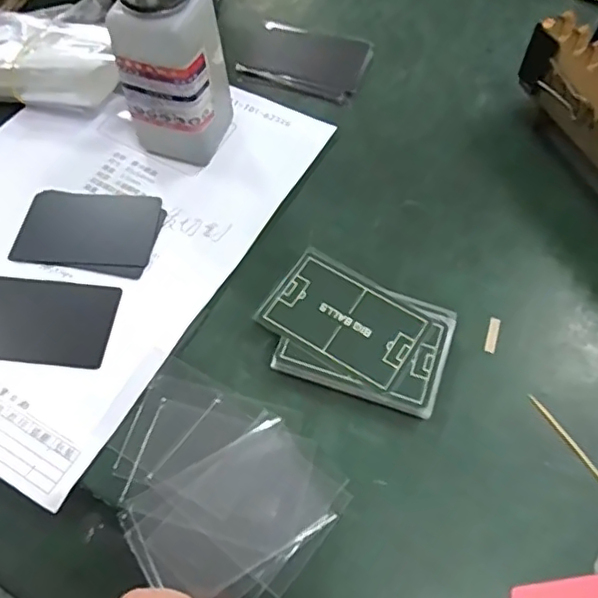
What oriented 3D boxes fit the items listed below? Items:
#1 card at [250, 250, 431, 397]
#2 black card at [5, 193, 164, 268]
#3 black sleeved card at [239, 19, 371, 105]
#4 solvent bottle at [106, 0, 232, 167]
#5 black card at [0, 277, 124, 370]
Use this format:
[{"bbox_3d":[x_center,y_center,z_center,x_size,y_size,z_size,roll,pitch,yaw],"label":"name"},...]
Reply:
[{"bbox_3d":[0.026,0.011,0.335,0.085,0.005,0.057,31,67,16],"label":"card"},{"bbox_3d":[-0.135,-0.046,0.380,0.086,0.004,0.052,2,61,1],"label":"black card"},{"bbox_3d":[0.006,-0.183,0.456,0.091,0.008,0.062,18,74,5],"label":"black sleeved card"},{"bbox_3d":[-0.076,-0.150,0.359,0.058,0.135,0.067,8,62,4],"label":"solvent bottle"},{"bbox_3d":[-0.149,0.013,0.346,0.082,0.004,0.053,5,61,3],"label":"black card"}]

